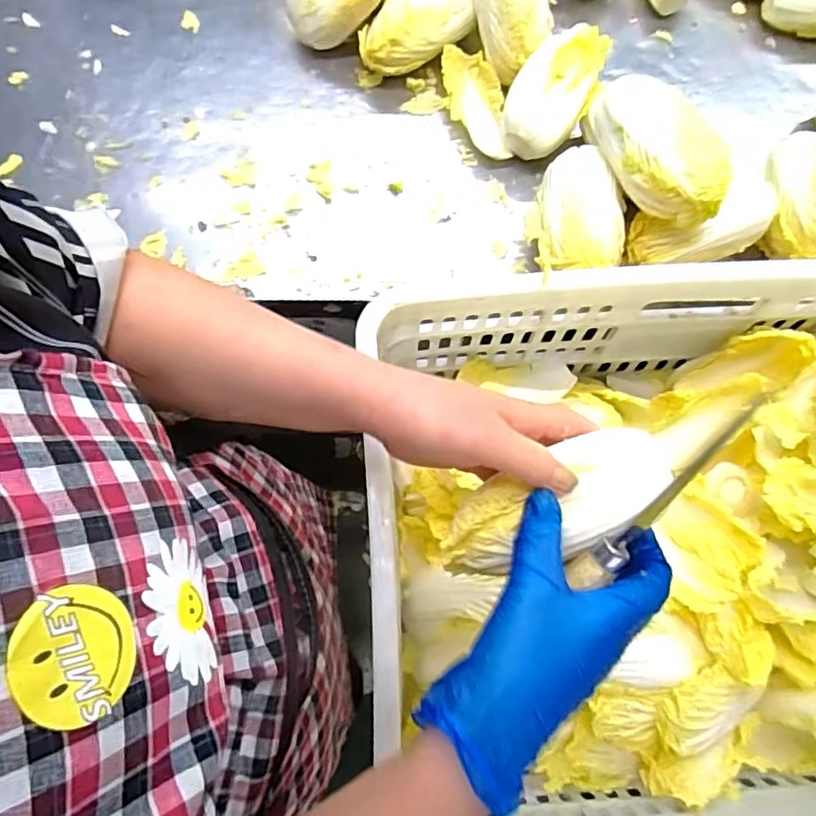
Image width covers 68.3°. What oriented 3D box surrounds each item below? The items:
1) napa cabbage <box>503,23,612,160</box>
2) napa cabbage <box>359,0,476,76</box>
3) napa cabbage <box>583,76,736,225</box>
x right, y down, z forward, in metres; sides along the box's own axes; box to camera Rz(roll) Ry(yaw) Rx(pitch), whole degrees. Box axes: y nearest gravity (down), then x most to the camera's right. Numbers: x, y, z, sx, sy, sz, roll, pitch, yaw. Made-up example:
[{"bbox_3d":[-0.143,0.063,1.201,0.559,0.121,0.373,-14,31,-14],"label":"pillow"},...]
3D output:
[{"bbox_3d":[0.144,-0.313,0.599,0.075,0.071,0.127,30,77,7],"label":"napa cabbage"},{"bbox_3d":[0.009,-0.402,0.628,0.137,0.063,0.074,-40,79,-10],"label":"napa cabbage"},{"bbox_3d":[0.205,-0.227,0.525,0.058,0.087,0.168,-24,64,-6],"label":"napa cabbage"}]

